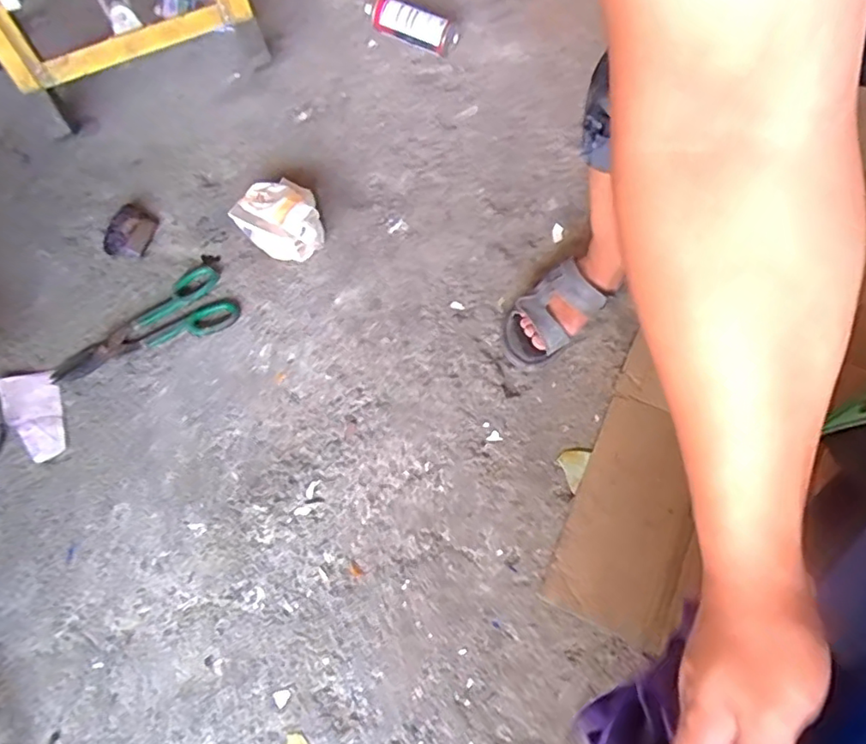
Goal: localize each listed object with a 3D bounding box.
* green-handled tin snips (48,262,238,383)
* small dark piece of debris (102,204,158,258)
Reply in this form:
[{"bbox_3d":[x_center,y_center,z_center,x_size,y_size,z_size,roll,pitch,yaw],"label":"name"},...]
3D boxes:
[{"bbox_3d":[-0.468,-0.073,0.949,0.291,0.017,0.122,-26,70,-10],"label":"green-handled tin snips"},{"bbox_3d":[-0.511,-0.235,1.002,0.070,0.034,0.104,15,69,7],"label":"small dark piece of debris"}]

